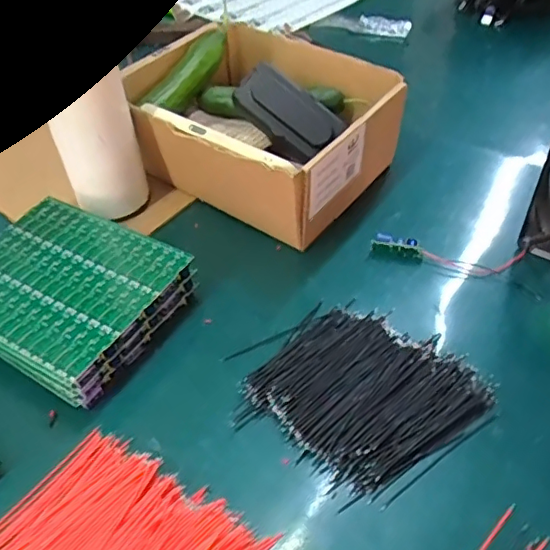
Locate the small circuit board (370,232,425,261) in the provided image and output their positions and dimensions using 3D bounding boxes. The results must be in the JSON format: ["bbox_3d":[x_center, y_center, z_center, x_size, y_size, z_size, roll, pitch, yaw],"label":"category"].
[{"bbox_3d":[0.099,-0.024,0.453,0.041,0.016,0.014,10,46,11],"label":"small circuit board"}]

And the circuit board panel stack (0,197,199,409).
[{"bbox_3d":[-0.154,0.014,0.411,0.150,0.040,0.133,20,49,20],"label":"circuit board panel stack"}]

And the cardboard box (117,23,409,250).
[{"bbox_3d":[-0.011,-0.140,0.521,0.213,0.097,0.185,27,52,25],"label":"cardboard box"}]

